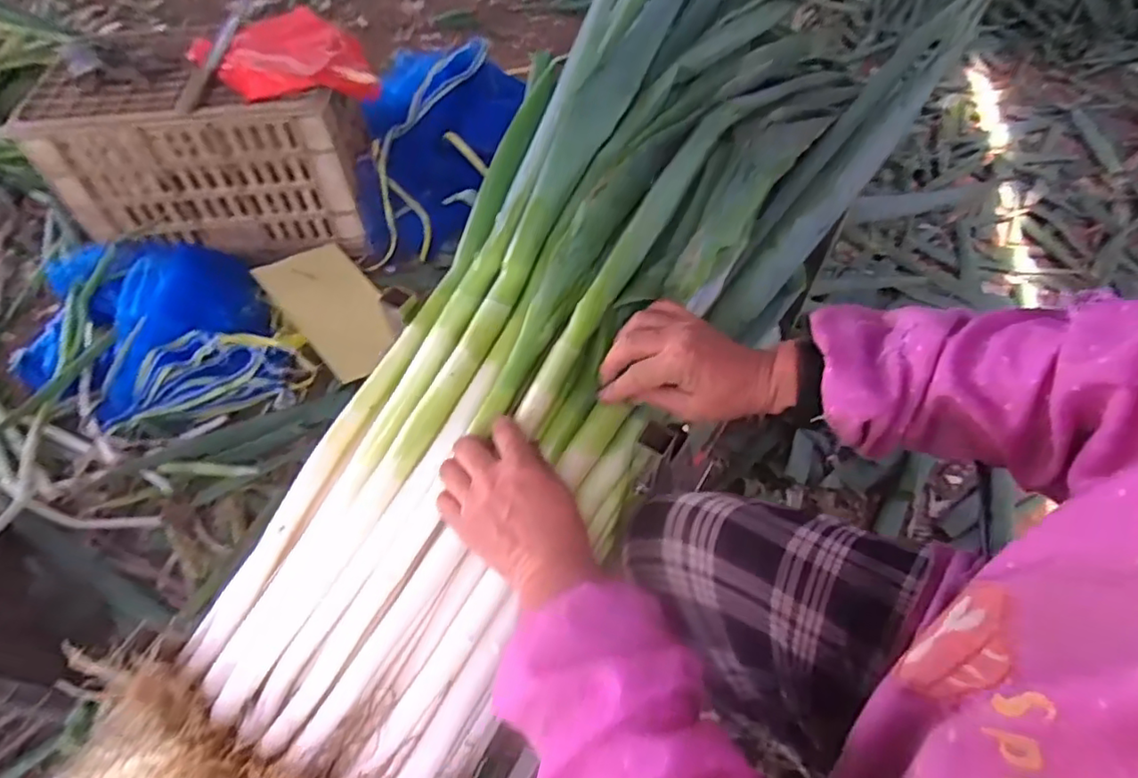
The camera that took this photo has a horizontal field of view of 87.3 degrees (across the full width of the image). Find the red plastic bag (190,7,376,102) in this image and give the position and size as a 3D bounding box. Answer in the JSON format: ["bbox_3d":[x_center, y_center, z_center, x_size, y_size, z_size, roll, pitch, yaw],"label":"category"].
[{"bbox_3d":[-0.496,-0.580,1.041,0.231,0.092,0.269,-36,62,-24],"label":"red plastic bag"}]

